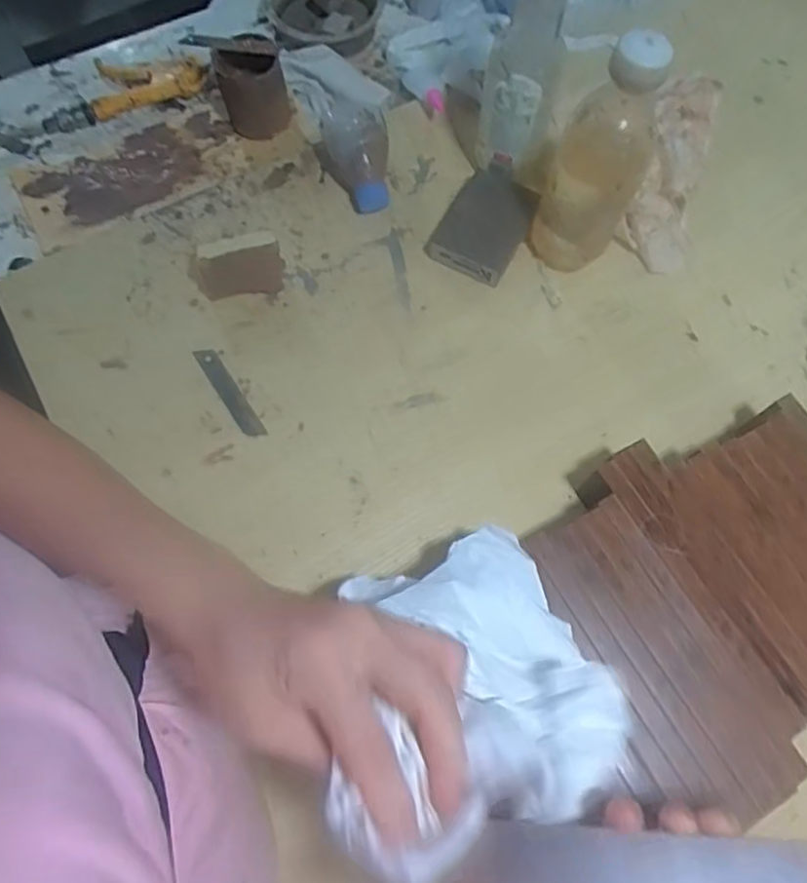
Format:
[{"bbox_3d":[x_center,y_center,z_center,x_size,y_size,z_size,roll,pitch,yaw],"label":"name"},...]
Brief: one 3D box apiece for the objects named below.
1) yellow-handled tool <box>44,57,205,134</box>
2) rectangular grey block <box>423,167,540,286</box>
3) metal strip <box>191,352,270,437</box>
[{"bbox_3d":[-0.295,-0.374,0.707,0.164,0.022,0.089,-21,71,-7],"label":"yellow-handled tool"},{"bbox_3d":[0.076,-0.204,0.643,0.080,0.020,0.105,28,71,10],"label":"rectangular grey block"},{"bbox_3d":[-0.150,-0.042,0.587,0.018,0.004,0.097,-32,73,-12],"label":"metal strip"}]

